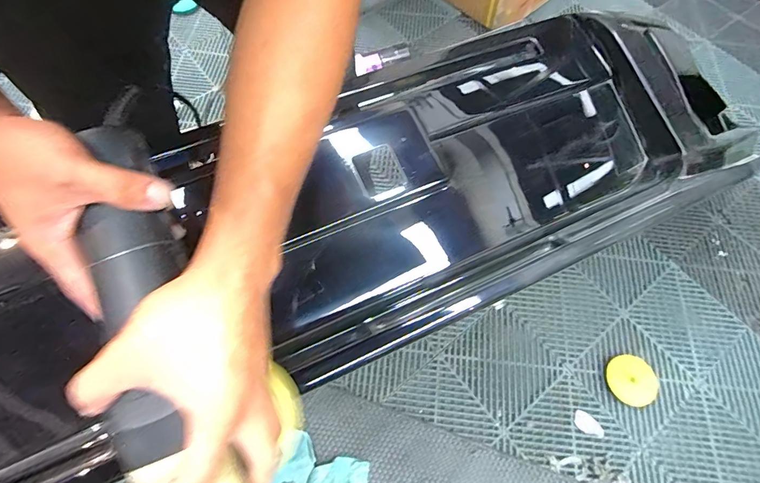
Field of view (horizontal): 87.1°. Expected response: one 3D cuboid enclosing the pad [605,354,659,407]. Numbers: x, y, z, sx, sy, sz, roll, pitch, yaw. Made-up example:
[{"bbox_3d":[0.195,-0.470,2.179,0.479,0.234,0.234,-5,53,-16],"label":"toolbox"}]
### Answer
[{"bbox_3d":[0.529,0.290,0.839,0.093,0.026,0.099,-16,66,-9],"label":"pad"}]

